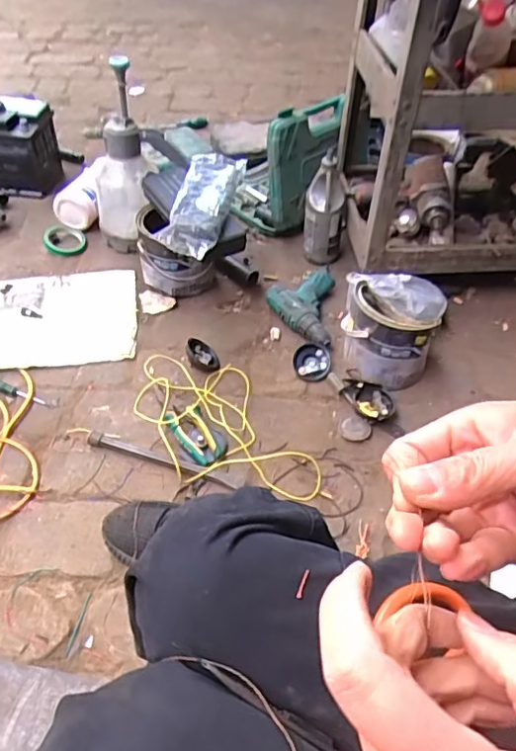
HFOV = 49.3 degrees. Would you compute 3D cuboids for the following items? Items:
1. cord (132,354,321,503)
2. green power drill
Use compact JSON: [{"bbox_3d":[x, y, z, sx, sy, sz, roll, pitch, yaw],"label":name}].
[{"bbox_3d":[-0.071,0.079,0.945,0.204,0.031,0.369,-24,58,-23],"label":"cord"},{"bbox_3d":[0.105,-0.142,1.110,0.119,0.065,0.169,-29,56,-25],"label":"green power drill"}]

